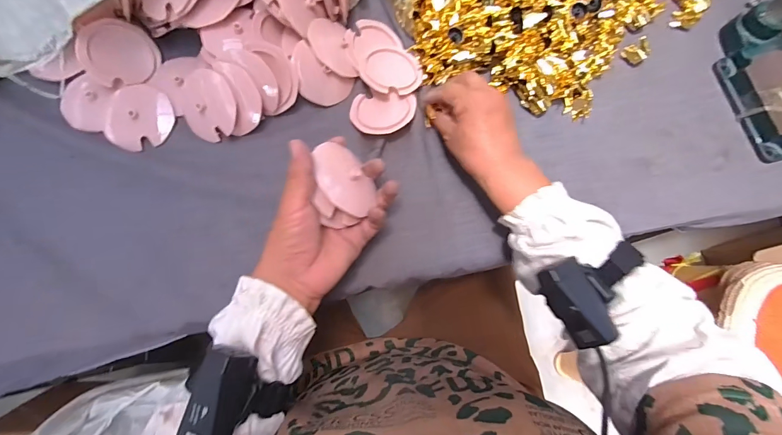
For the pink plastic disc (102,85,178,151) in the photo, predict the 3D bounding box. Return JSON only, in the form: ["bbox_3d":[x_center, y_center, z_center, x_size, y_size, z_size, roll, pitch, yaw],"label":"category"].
[{"bbox_3d":[-0.288,-0.115,0.412,0.072,0.014,0.075,1,77,-4],"label":"pink plastic disc"}]

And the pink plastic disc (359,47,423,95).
[{"bbox_3d":[0.001,-0.177,0.435,0.075,0.004,0.068,-7,70,-17],"label":"pink plastic disc"}]

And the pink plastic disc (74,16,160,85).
[{"bbox_3d":[-0.310,-0.189,0.415,0.076,0.004,0.069,-20,106,-33],"label":"pink plastic disc"}]

